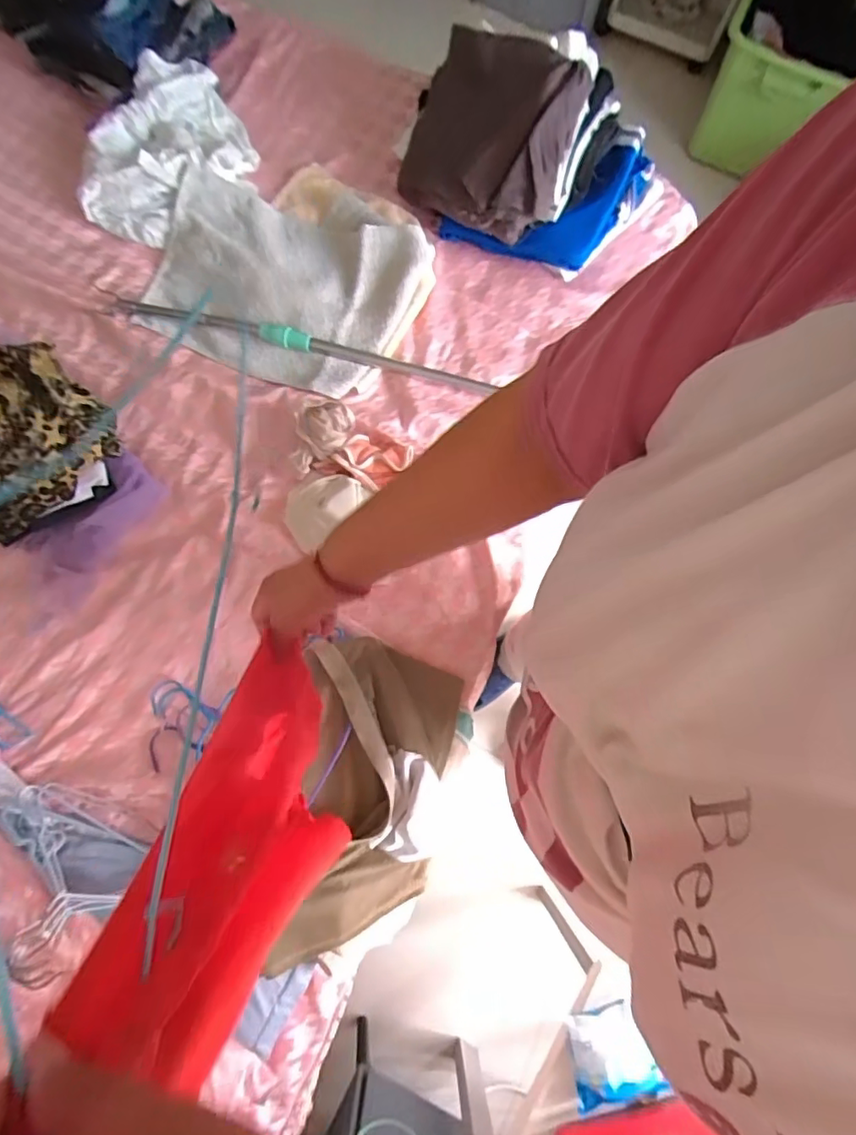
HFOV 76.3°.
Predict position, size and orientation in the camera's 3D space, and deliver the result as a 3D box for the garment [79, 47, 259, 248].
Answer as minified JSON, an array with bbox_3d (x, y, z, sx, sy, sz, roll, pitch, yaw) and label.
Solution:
[{"bbox_3d":[-0.502,-0.783,1.009,0.353,0.084,0.266,-42,82,-9],"label":"garment"}]

